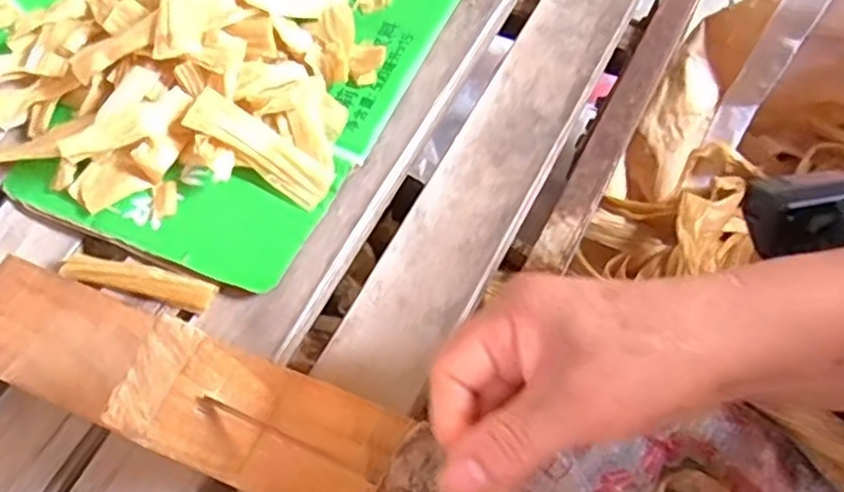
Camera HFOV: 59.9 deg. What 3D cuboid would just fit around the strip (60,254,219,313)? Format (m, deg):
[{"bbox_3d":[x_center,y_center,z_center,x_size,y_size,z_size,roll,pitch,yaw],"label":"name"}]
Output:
[{"bbox_3d":[-0.157,0.019,0.402,0.088,0.006,0.017,15,78,6],"label":"strip"}]

